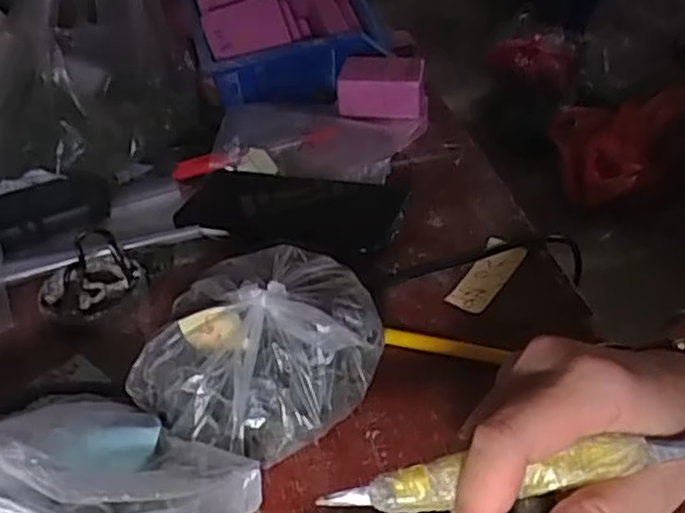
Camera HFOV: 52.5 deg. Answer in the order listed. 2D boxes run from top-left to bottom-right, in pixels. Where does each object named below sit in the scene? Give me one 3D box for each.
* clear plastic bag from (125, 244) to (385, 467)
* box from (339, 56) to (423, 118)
[{"bbox_3d":[-0.039,0.047,0.364,0.106,0.083,0.122,12,42,17],"label":"clear plastic bag"},{"bbox_3d":[0.033,-0.145,0.588,0.067,0.036,0.054,4,40,9],"label":"box"}]

